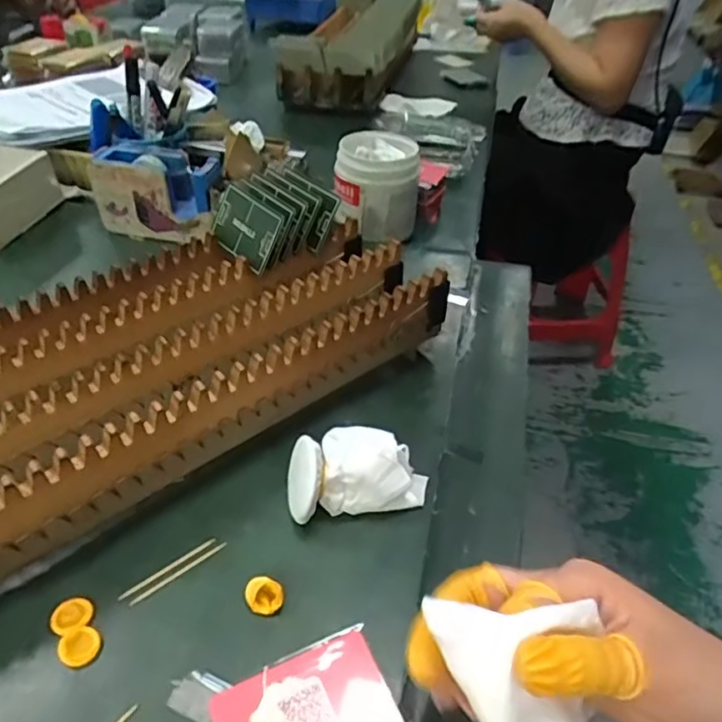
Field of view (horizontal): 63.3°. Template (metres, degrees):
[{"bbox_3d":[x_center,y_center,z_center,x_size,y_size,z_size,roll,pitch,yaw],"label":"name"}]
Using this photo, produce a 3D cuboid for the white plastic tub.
[{"bbox_3d":[0.020,-0.202,0.668,0.091,0.090,0.088,5,41,4],"label":"white plastic tub"}]

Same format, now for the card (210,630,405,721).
[{"bbox_3d":[-0.029,0.178,0.297,0.085,0.004,0.054,-16,44,-19],"label":"card"}]

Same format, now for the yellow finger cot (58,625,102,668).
[{"bbox_3d":[-0.152,0.154,0.317,0.020,0.004,0.021,-32,51,-32],"label":"yellow finger cot"}]

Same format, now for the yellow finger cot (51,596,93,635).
[{"bbox_3d":[-0.163,0.142,0.330,0.021,0.004,0.021,1,41,-1],"label":"yellow finger cot"}]

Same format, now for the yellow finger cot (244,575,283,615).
[{"bbox_3d":[-0.055,0.134,0.335,0.020,0.016,0.016,-12,43,-15],"label":"yellow finger cot"}]

